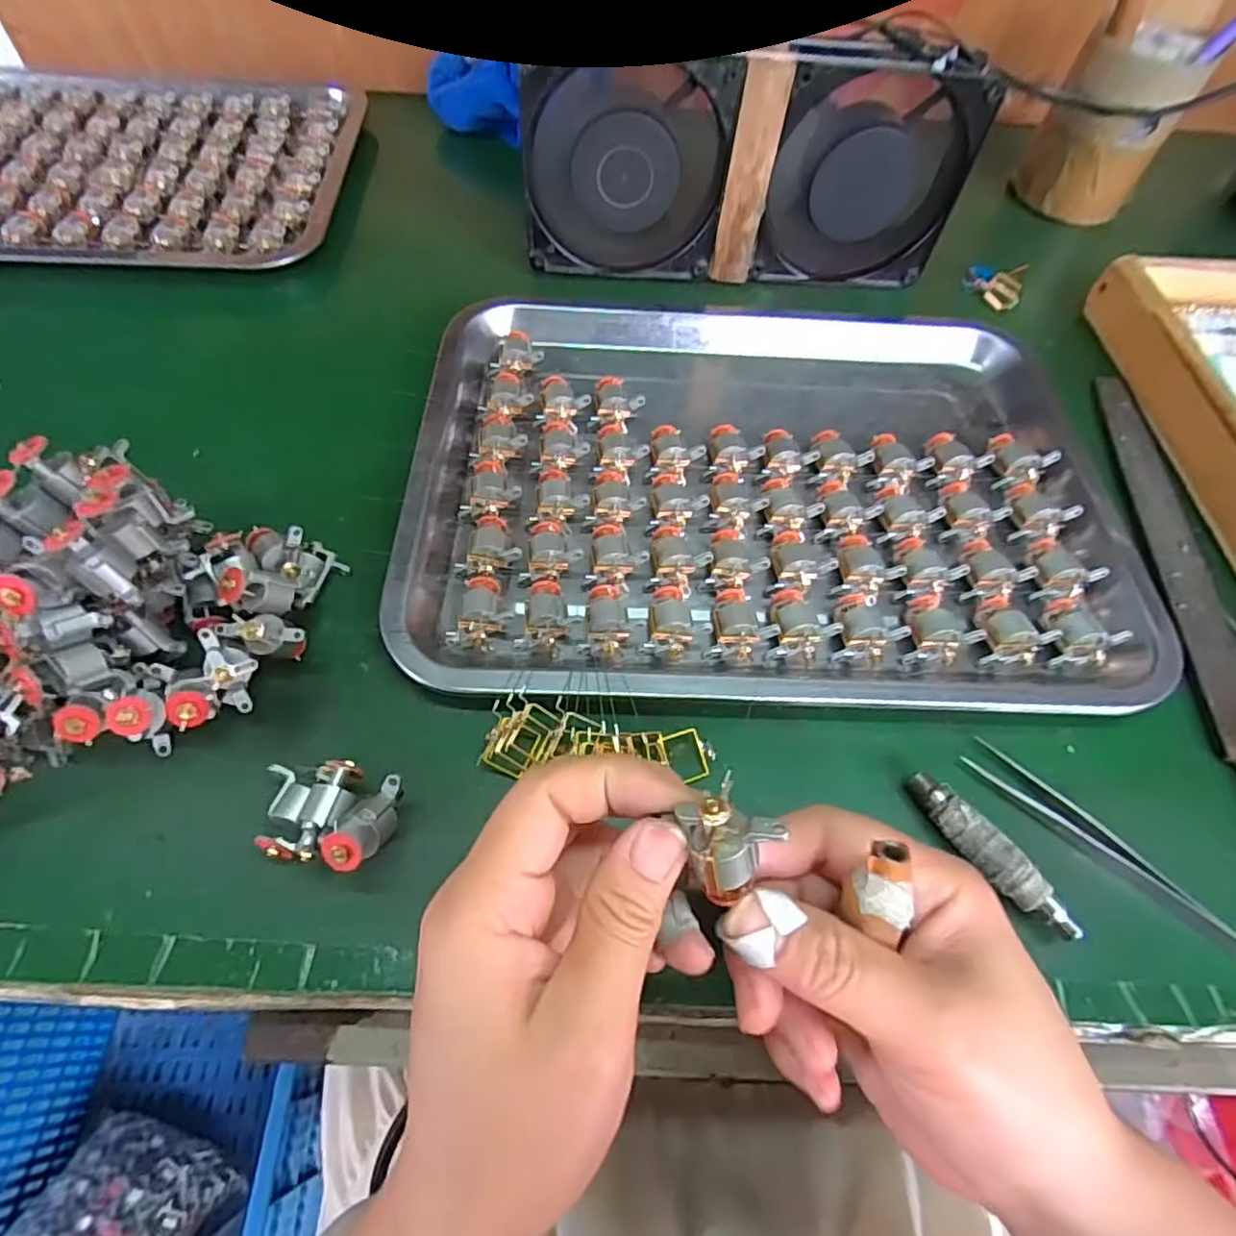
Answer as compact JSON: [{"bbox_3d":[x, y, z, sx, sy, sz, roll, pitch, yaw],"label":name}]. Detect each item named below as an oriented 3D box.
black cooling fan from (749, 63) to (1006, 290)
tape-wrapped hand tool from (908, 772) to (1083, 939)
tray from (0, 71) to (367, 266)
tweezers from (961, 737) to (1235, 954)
[{"bbox_3d":[0.151,-0.267,0.409,0.116,0.106,0.028,0,60,-3],"label":"black cooling fan"},{"bbox_3d":[0.139,0.088,0.247,0.015,0.014,0.070,-27,65,-17],"label":"tape-wrapped hand tool"},{"bbox_3d":[-0.372,-0.332,0.476,0.341,0.029,0.244,-3,60,-4],"label":"tray"},{"bbox_3d":[0.186,0.089,0.251,0.014,0.008,0.110,-37,68,-21],"label":"tweezers"}]

